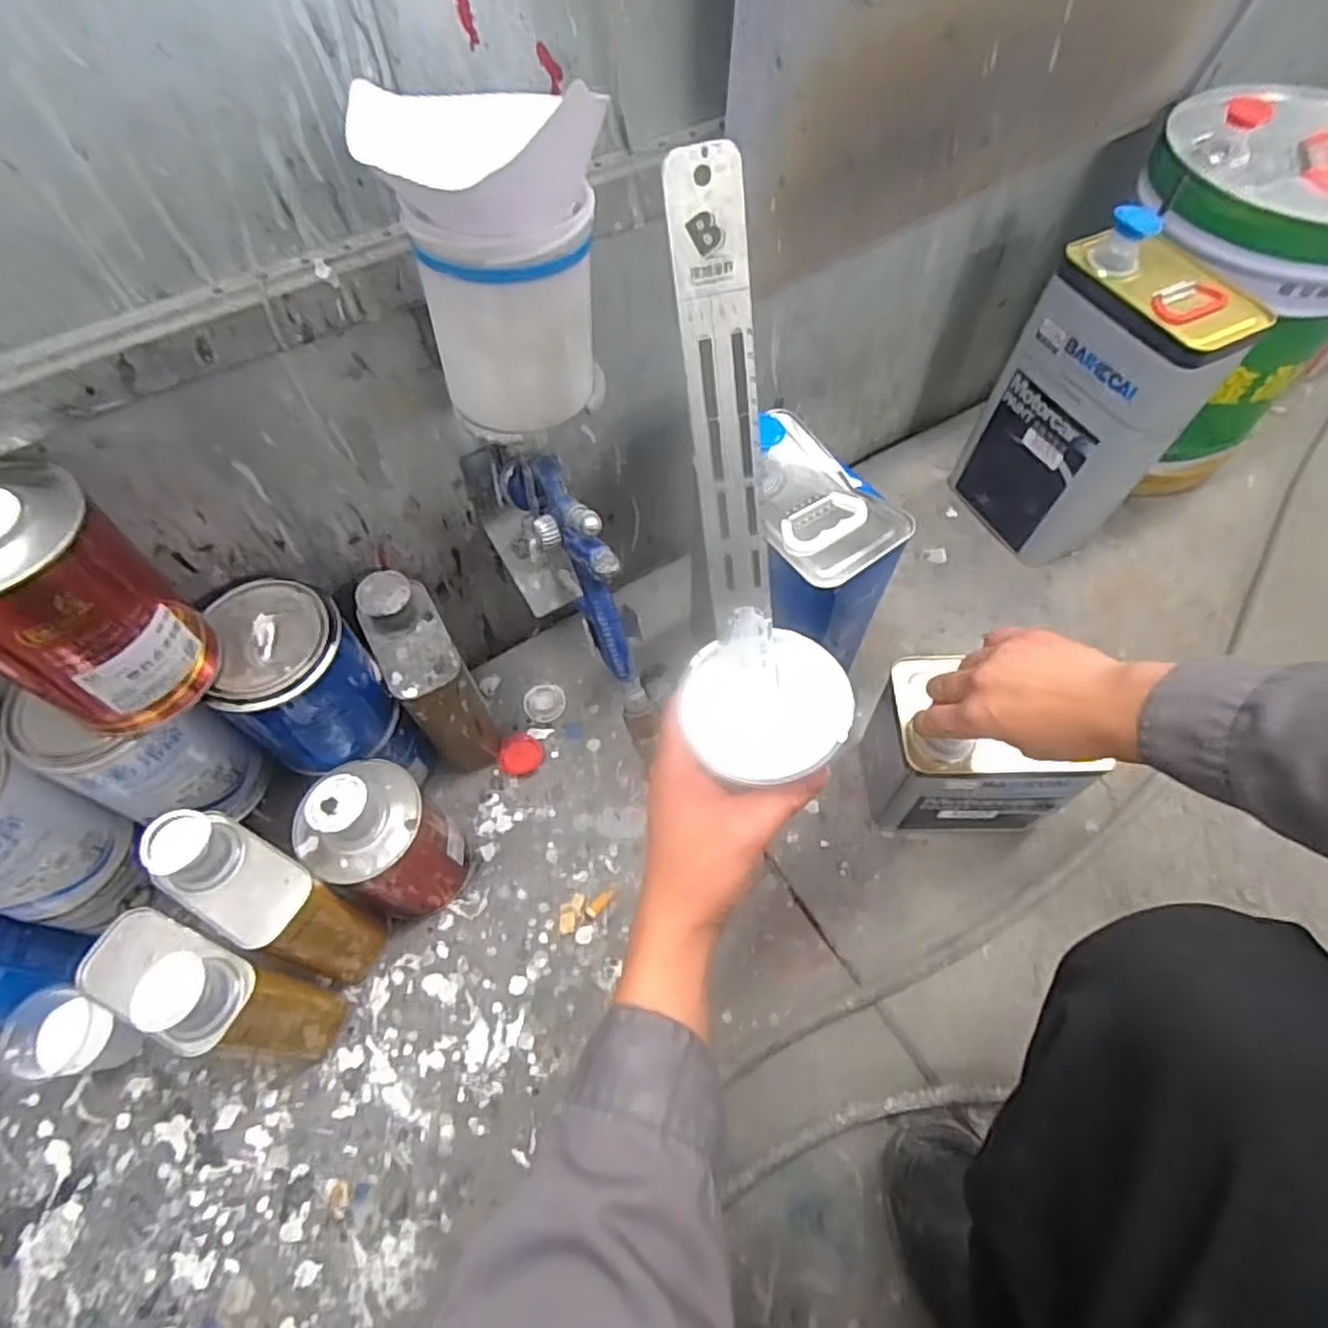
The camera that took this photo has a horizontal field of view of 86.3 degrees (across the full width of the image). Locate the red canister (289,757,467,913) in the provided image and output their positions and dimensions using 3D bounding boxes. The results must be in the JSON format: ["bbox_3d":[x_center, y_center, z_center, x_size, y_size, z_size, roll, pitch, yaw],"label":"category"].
[{"bbox_3d":[-0.239,0.150,0.603,0.099,0.180,0.097,25,63,14],"label":"red canister"}]

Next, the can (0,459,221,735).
[{"bbox_3d":[-0.353,-0.034,0.423,0.092,0.147,0.096,0,60,0],"label":"can"}]

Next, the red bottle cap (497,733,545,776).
[{"bbox_3d":[-0.145,0.092,0.722,0.041,0.009,0.043,0,60,0],"label":"red bottle cap"}]

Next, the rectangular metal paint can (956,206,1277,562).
[{"bbox_3d":[0.455,-0.268,0.765,0.117,0.317,0.172,-25,63,-14],"label":"rectangular metal paint can"}]

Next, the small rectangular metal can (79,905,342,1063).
[{"bbox_3d":[-0.335,0.247,0.532,0.121,0.210,0.075,29,64,16],"label":"small rectangular metal can"}]

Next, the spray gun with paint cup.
[{"bbox_3d":[-0.070,-0.134,0.412,0.100,0.286,0.186,-17,61,-9],"label":"spray gun with paint cup"}]

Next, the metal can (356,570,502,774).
[{"bbox_3d":[-0.212,0.018,0.660,0.071,0.210,0.106,-28,63,-15],"label":"metal can"}]

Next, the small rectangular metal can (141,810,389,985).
[{"bbox_3d":[-0.313,0.195,0.563,0.115,0.215,0.077,24,63,14],"label":"small rectangular metal can"}]

